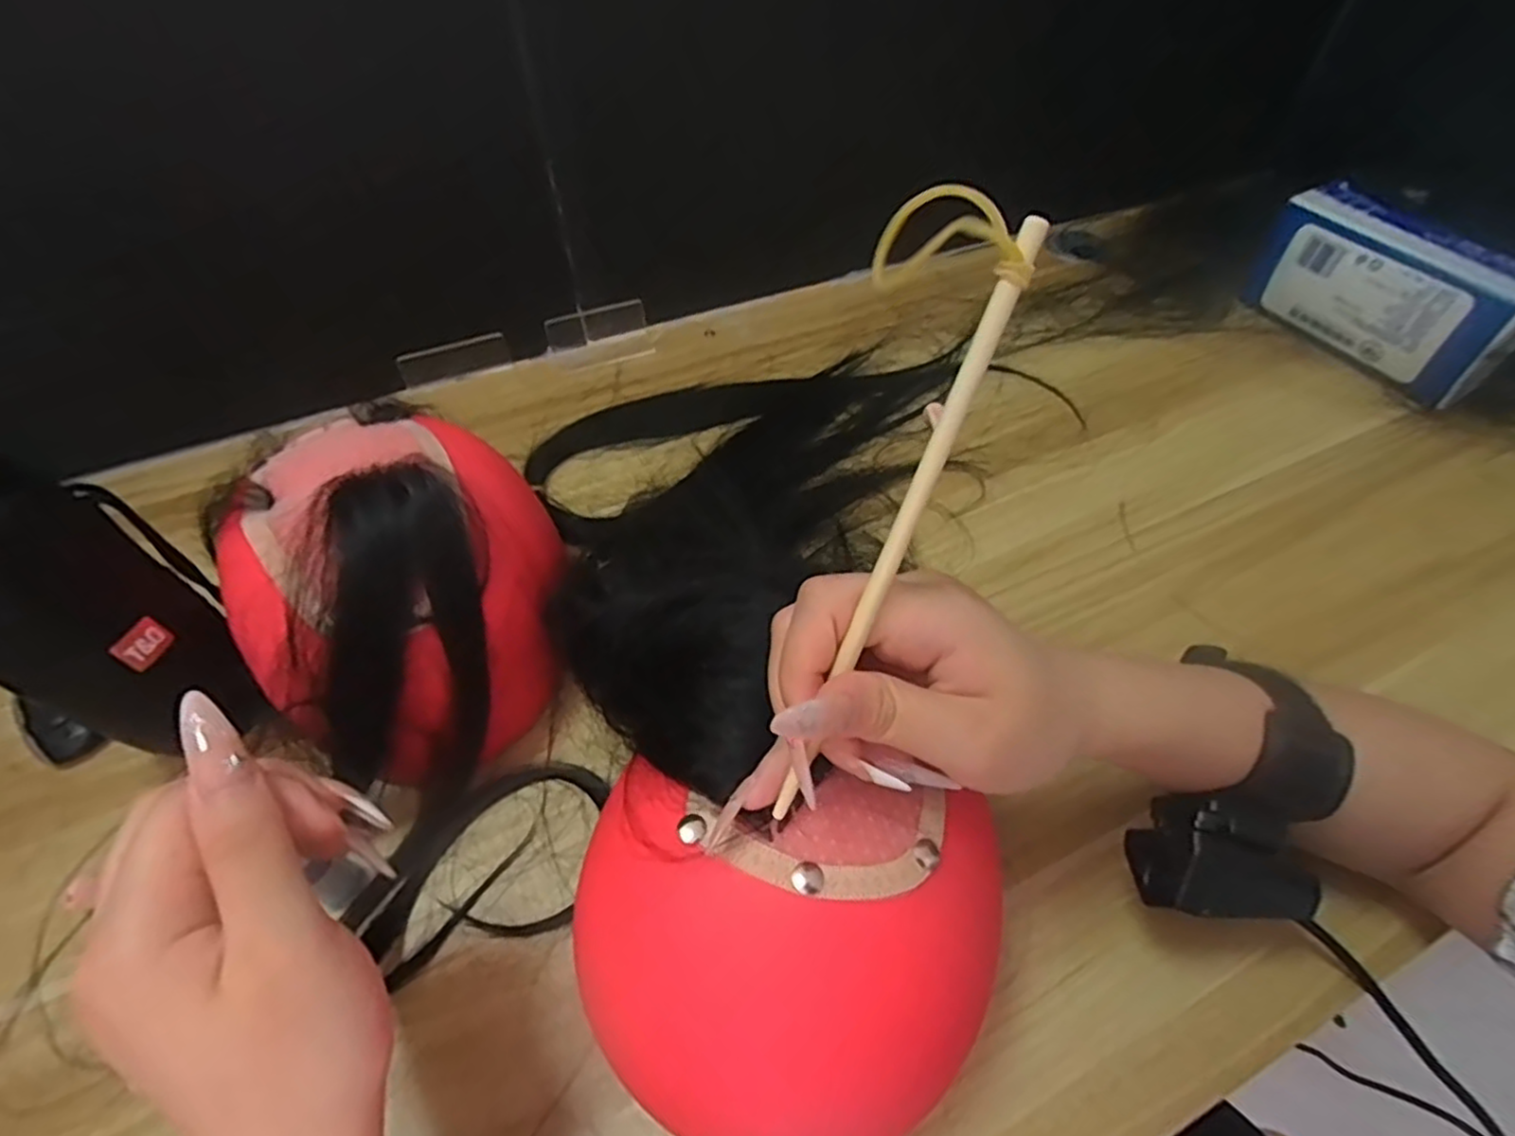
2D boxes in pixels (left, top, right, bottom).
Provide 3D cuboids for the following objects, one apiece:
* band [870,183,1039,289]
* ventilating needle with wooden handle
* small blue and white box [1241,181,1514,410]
[{"bbox_3d":[0.046,-0.082,0.182,0.016,0.024,0.048,-34,31,-24],"label":"band"},{"bbox_3d":[0.037,-0.003,0.196,0.007,0.176,0.004,27,19,19],"label":"ventilating needle with wooden handle"},{"bbox_3d":[0.464,-0.203,0.536,0.055,0.095,0.180,-25,57,-18],"label":"small blue and white box"}]

